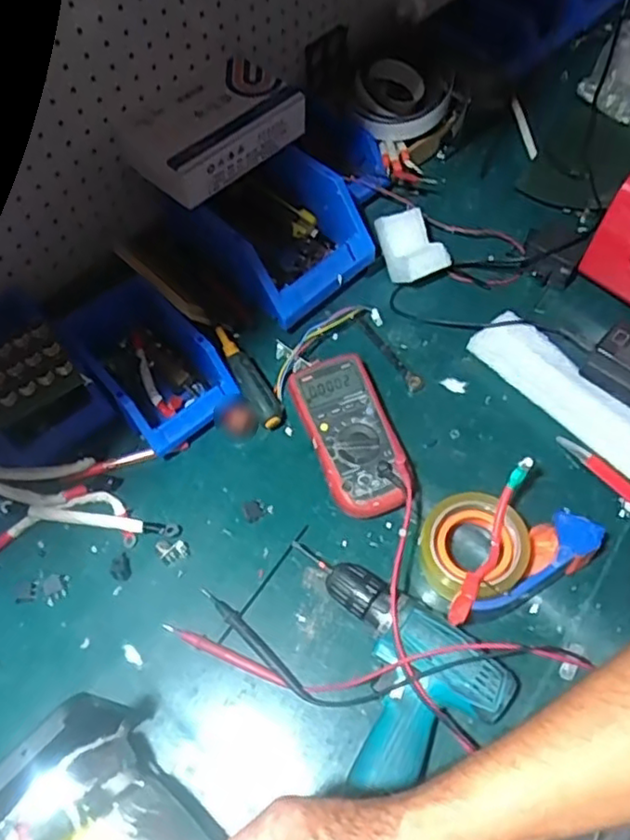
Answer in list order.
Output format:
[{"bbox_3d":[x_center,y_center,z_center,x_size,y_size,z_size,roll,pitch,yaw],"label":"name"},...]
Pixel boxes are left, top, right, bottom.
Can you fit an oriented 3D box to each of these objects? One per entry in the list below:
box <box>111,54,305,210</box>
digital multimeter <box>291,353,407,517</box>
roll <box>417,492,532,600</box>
[{"bbox_3d":[-0.114,-0.333,0.734,0.199,0.053,0.124,-35,67,-17],"label":"box"},{"bbox_3d":[0.036,0.020,0.682,0.089,0.048,0.180,-14,63,-7],"label":"digital multimeter"},{"bbox_3d":[0.153,0.124,0.619,0.096,0.057,0.099,0,62,1],"label":"roll"}]

